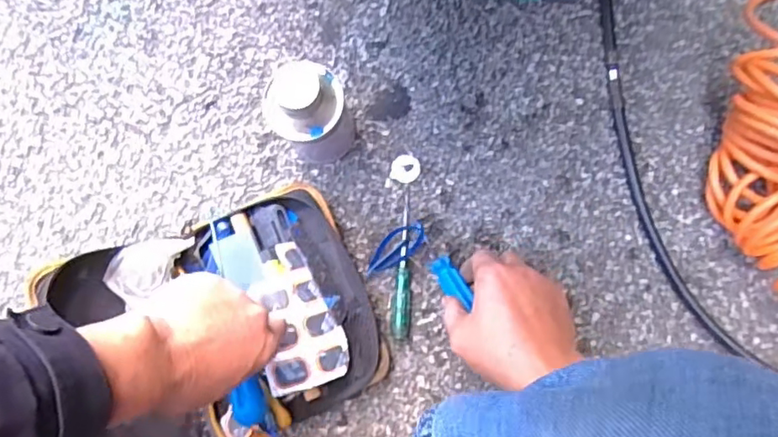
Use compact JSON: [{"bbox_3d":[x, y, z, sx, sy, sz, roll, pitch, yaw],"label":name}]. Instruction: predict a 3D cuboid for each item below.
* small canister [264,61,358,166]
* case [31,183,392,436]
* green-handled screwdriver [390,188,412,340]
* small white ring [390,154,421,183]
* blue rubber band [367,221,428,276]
[{"bbox_3d":[-0.068,-0.091,0.489,0.067,0.129,0.059,-40,83,-2],"label":"small canister"},{"bbox_3d":[-0.136,0.096,0.488,0.233,0.096,0.209,-24,83,0],"label":"case"},{"bbox_3d":[0.015,0.041,0.525,0.017,0.015,0.138,5,84,4],"label":"green-handled screwdriver"},{"bbox_3d":[0.016,-0.047,0.541,0.027,0.004,0.027,0,84,3],"label":"small white ring"},{"bbox_3d":[0.005,0.028,0.527,0.066,0.017,0.029,-39,83,-1],"label":"blue rubber band"}]

